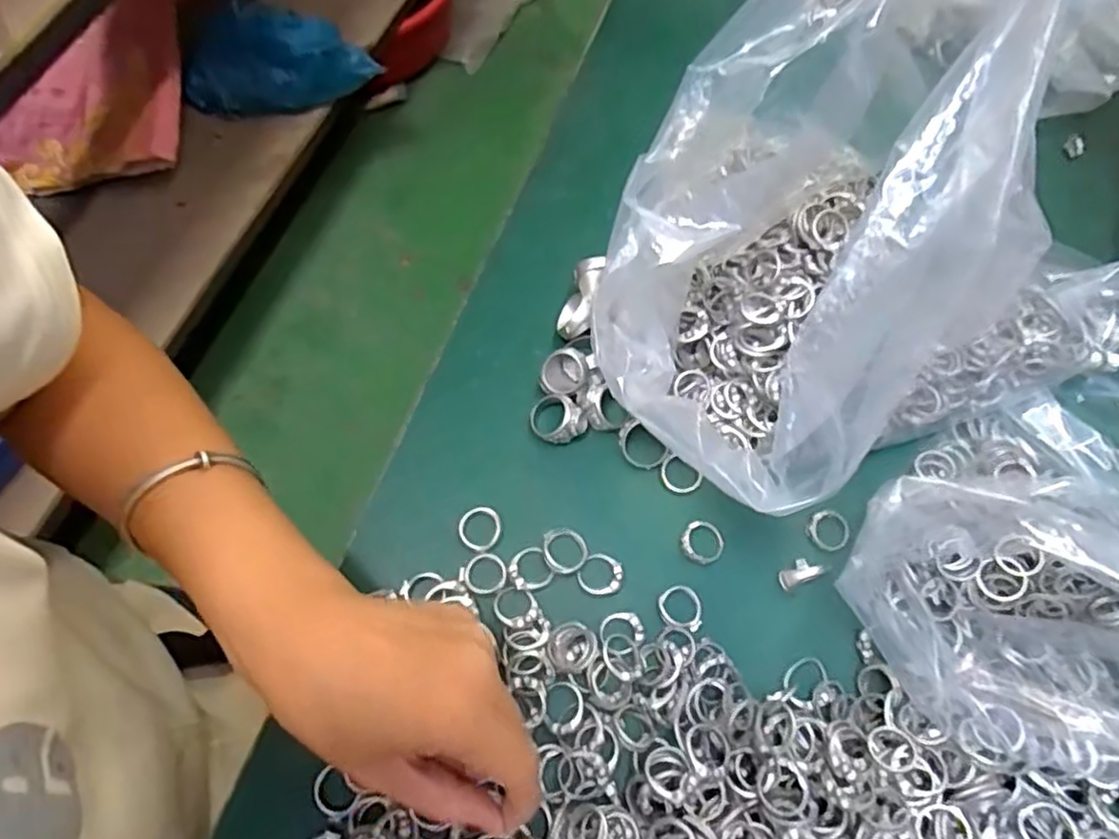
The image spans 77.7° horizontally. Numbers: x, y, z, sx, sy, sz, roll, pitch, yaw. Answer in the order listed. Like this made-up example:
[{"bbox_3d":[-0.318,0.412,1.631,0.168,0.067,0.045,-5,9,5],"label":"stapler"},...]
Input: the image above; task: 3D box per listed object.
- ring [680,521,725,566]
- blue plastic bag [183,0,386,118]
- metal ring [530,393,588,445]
[{"bbox_3d":[0.072,0.062,0.349,0.021,0.006,0.022,1,65,-1],"label":"ring"},{"bbox_3d":[-0.433,-0.548,1.052,0.294,0.166,0.078,-3,68,-1],"label":"blue plastic bag"},{"bbox_3d":[-0.002,-0.001,0.365,0.024,0.017,0.028,-38,71,-17],"label":"metal ring"}]

